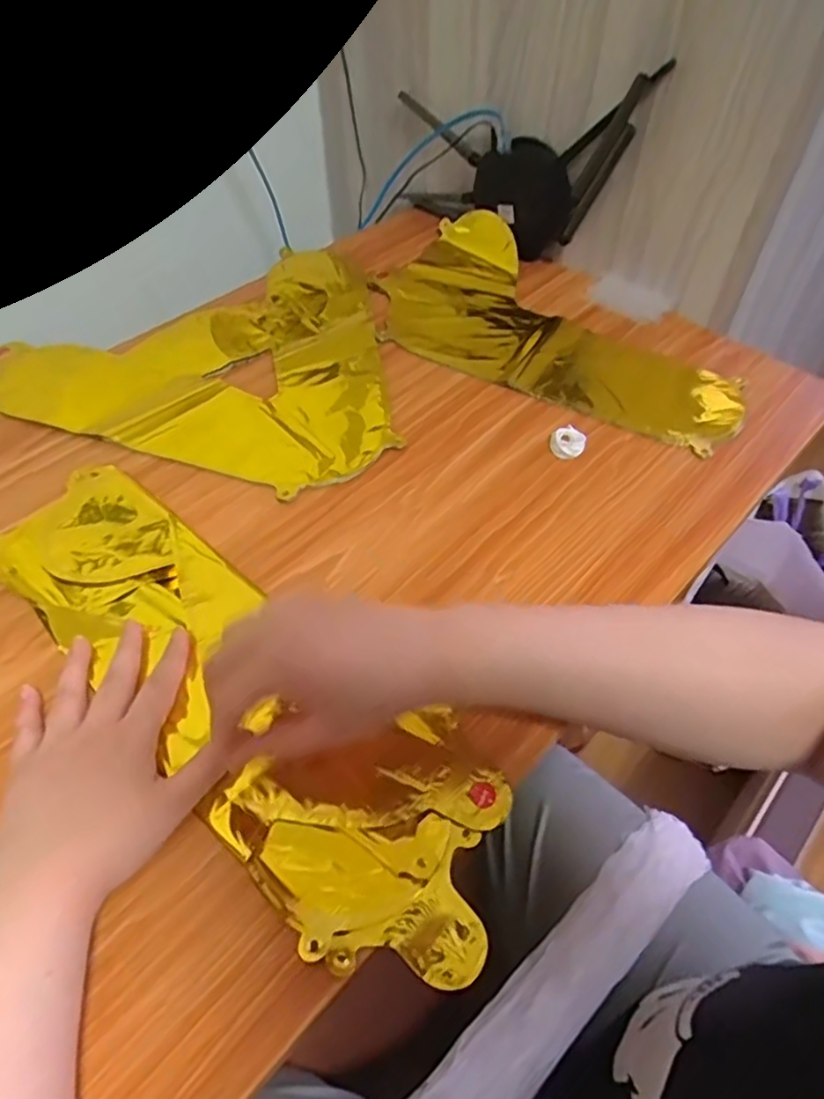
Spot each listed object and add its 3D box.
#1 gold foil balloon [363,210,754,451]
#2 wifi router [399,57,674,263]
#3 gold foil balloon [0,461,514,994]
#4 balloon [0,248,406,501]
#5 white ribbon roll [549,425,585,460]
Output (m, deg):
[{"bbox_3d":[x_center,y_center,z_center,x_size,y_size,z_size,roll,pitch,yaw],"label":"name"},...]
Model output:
[{"bbox_3d":[0.145,-0.226,0.648,0.378,0.043,0.202,27,56,19],"label":"gold foil balloon"},{"bbox_3d":[0.109,-0.404,0.699,0.339,0.169,0.033,21,52,42],"label":"wifi router"},{"bbox_3d":[-0.115,0.077,0.418,0.425,0.015,0.133,39,61,24],"label":"gold foil balloon"},{"bbox_3d":[-0.176,-0.204,0.640,0.374,0.017,0.325,15,53,11],"label":"balloon"},{"bbox_3d":[0.131,-0.091,0.547,0.029,0.010,0.031,0,52,0],"label":"white ribbon roll"}]

